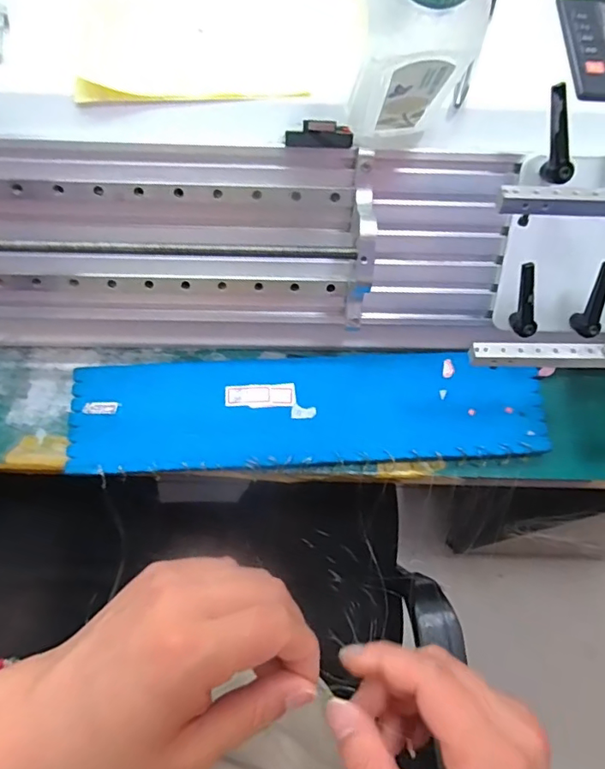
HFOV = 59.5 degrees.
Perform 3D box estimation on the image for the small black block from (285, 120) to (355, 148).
[{"bbox_3d":[0.011,-0.156,0.325,0.041,0.016,0.010,-4,69,-4],"label":"small black block"}]

